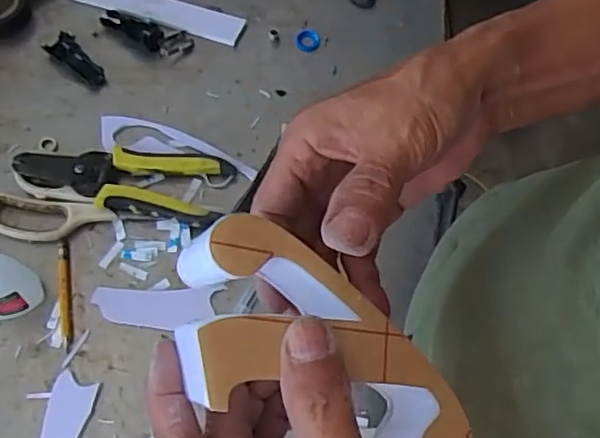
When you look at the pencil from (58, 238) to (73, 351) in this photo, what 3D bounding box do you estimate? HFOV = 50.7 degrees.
[{"bbox_3d":[-0.181,0.057,0.488,0.009,0.008,0.088,-8,66,-7],"label":"pencil"}]

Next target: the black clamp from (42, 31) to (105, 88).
[{"bbox_3d":[-0.202,-0.145,0.578,0.063,0.010,0.025,38,69,13],"label":"black clamp"}]

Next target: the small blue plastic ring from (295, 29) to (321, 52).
[{"bbox_3d":[0.008,-0.171,0.606,0.025,0.005,0.023,-7,66,-6],"label":"small blue plastic ring"}]

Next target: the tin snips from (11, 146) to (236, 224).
[{"bbox_3d":[-0.147,-0.034,0.523,0.169,0.022,0.062,7,65,0],"label":"tin snips"}]

